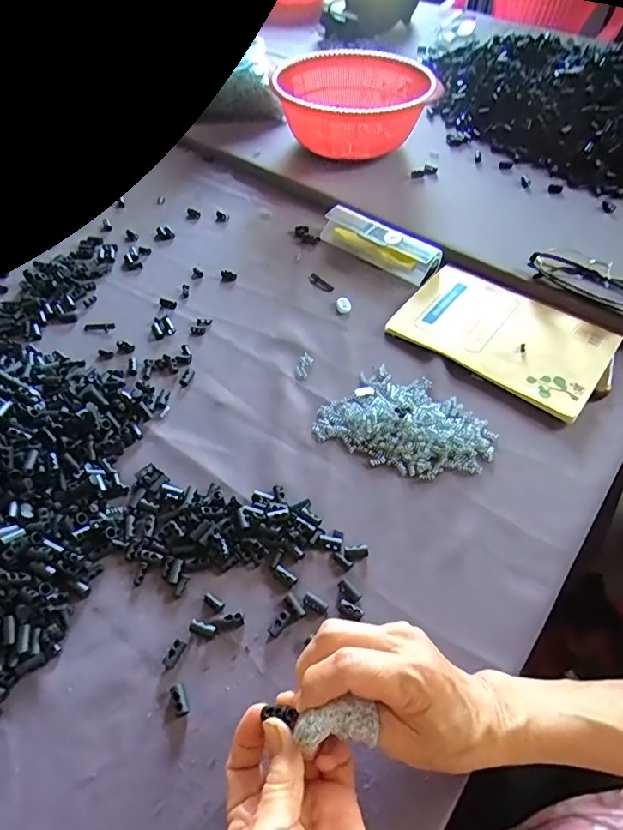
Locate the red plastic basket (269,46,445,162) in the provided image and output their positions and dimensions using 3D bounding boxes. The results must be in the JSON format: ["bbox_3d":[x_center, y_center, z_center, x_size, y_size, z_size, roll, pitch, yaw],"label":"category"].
[{"bbox_3d":[0.056,-0.460,0.736,0.213,0.097,0.196,-1,53,1],"label":"red plastic basket"}]

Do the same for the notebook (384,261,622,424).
[{"bbox_3d":[0.201,-0.091,0.514,0.208,0.019,0.137,33,60,23],"label":"notebook"}]

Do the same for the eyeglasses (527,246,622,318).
[{"bbox_3d":[0.308,-0.150,0.535,0.126,0.034,0.058,32,59,23],"label":"eyeglasses"}]

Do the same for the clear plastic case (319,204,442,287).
[{"bbox_3d":[0.085,-0.216,0.602,0.153,0.031,0.045,37,62,25],"label":"clear plastic case"}]

